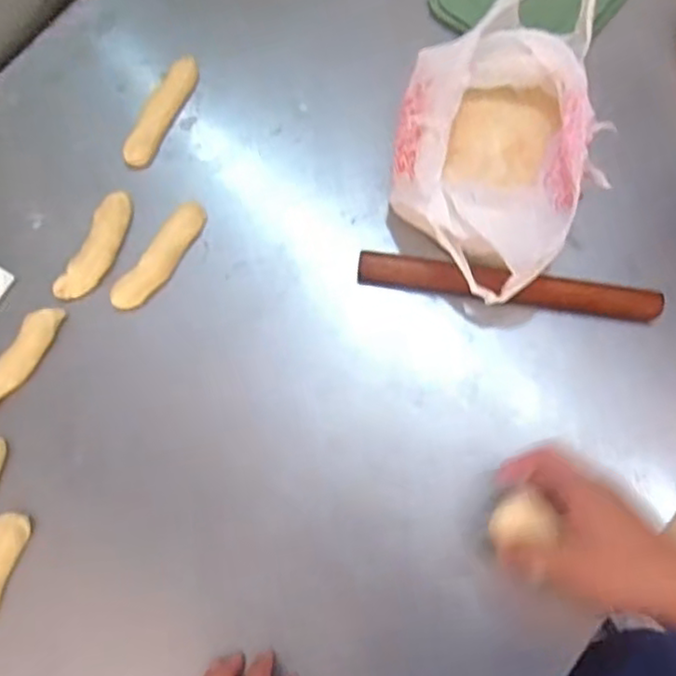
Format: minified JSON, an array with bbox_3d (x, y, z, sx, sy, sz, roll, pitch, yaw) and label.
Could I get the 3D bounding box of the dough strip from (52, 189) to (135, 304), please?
[{"bbox_3d":[-0.228,-0.087,0.642,0.034,0.015,0.114,25,80,6],"label":"dough strip"}]

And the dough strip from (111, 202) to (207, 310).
[{"bbox_3d":[-0.167,-0.078,0.638,0.029,0.018,0.122,36,82,8],"label":"dough strip"}]

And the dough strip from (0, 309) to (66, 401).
[{"bbox_3d":[-0.296,0.023,0.616,0.029,0.017,0.120,29,81,7],"label":"dough strip"}]

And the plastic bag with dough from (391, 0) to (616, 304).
[{"bbox_3d":[0.147,-0.182,0.618,0.179,0.097,0.284,15,78,4],"label":"plastic bag with dough"}]

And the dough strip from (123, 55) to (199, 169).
[{"bbox_3d":[-0.178,-0.228,0.676,0.028,0.020,0.122,27,80,6],"label":"dough strip"}]

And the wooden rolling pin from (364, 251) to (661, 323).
[{"bbox_3d":[0.157,-0.048,0.623,0.273,0.030,0.029,8,79,3],"label":"wooden rolling pin"}]

